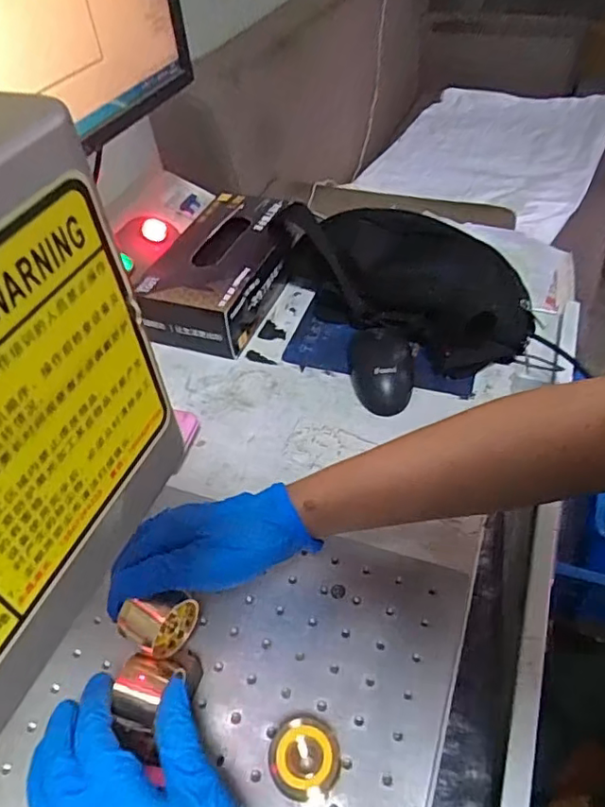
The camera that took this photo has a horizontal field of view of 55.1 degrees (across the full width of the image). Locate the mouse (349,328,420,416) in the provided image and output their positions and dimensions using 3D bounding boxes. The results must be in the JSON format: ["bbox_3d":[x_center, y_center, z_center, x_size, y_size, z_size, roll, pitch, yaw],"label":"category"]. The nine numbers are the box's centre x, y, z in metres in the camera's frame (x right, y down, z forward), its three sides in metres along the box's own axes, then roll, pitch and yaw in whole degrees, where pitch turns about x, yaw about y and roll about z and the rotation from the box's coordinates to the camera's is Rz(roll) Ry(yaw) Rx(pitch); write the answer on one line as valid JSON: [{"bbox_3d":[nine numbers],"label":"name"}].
[{"bbox_3d":[0.079,-0.037,0.574,0.063,0.032,0.091,7,48,13],"label":"mouse"}]

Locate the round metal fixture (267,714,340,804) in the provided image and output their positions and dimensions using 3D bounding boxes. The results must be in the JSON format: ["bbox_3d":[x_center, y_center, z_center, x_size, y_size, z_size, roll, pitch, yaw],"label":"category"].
[{"bbox_3d":[0.001,0.207,0.345,0.041,0.033,0.048,-12,47,-5],"label":"round metal fixture"}]

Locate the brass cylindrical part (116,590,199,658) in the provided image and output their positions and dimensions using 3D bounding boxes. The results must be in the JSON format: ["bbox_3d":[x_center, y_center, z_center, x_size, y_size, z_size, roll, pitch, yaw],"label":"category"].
[{"bbox_3d":[-0.088,0.133,0.358,0.028,0.033,0.040,28,56,28],"label":"brass cylindrical part"}]

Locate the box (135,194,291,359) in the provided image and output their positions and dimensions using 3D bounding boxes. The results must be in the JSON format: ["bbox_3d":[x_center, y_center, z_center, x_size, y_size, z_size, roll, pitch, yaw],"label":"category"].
[{"bbox_3d":[-0.088,-0.157,0.676,0.128,0.075,0.222,11,49,16],"label":"box"}]

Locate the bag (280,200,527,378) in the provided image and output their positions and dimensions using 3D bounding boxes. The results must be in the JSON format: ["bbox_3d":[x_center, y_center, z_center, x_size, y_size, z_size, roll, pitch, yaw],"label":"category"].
[{"bbox_3d":[0.107,-0.134,0.619,0.274,0.095,0.139,27,56,28],"label":"bag"}]

